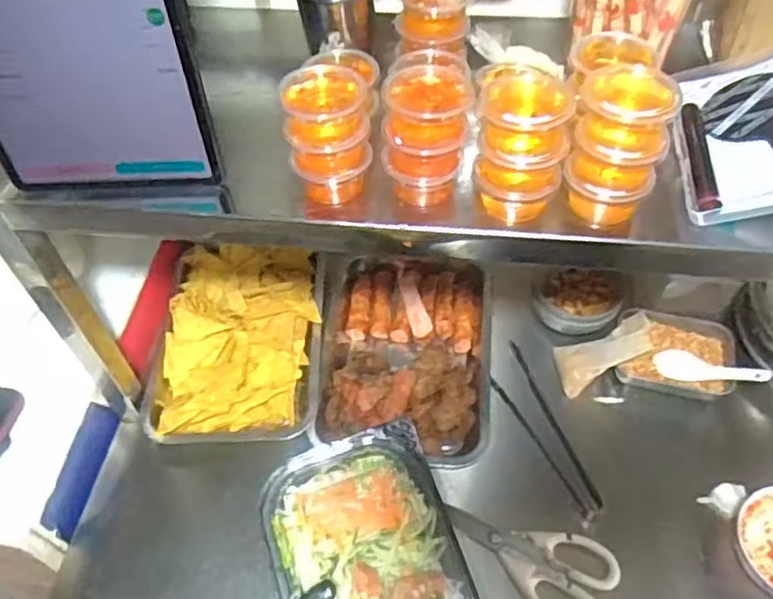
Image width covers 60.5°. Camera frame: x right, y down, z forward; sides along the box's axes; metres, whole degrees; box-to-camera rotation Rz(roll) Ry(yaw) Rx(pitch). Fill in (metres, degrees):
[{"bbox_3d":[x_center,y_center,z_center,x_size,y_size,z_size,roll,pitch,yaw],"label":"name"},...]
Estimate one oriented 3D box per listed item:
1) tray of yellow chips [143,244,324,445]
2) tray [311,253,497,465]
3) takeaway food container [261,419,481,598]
[{"bbox_3d":[-0.186,0.052,0.843,0.203,0.064,0.269,-1,52,2],"label":"tray of yellow chips"},{"bbox_3d":[0.025,0.067,0.836,0.207,0.055,0.295,3,53,5],"label":"tray"},{"bbox_3d":[-0.006,0.203,0.470,0.127,0.040,0.215,-17,53,-10],"label":"takeaway food container"}]

